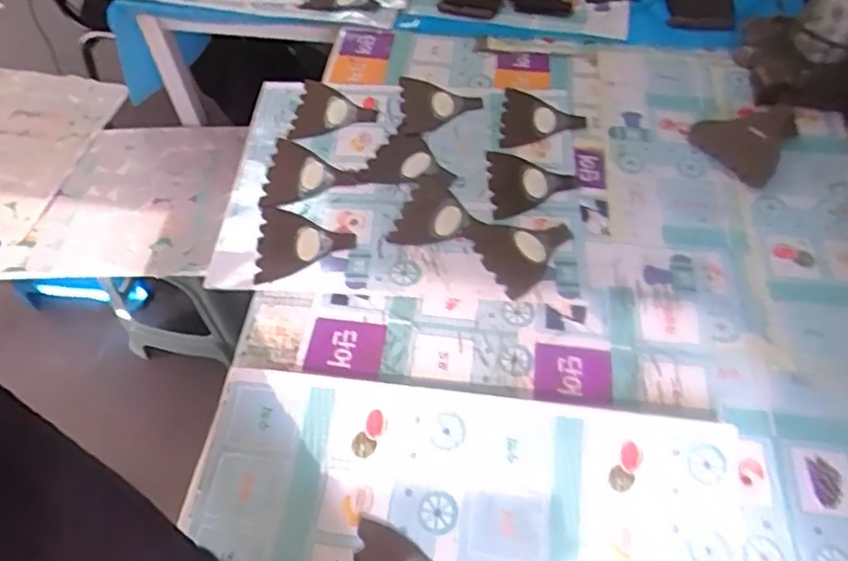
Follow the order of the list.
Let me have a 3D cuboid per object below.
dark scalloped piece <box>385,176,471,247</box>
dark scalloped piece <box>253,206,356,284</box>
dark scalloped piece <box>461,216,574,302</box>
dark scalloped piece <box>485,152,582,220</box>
[{"bbox_3d":[0.014,-0.085,0.792,0.090,0.008,0.129,13,54,15],"label":"dark scalloped piece"},{"bbox_3d":[-0.147,-0.046,0.762,0.114,0.008,0.115,-3,54,-1],"label":"dark scalloped piece"},{"bbox_3d":[0.105,-0.044,0.759,0.114,0.009,0.128,32,58,17],"label":"dark scalloped piece"},{"bbox_3d":[0.147,-0.133,0.826,0.116,0.011,0.112,-4,66,-1],"label":"dark scalloped piece"}]

